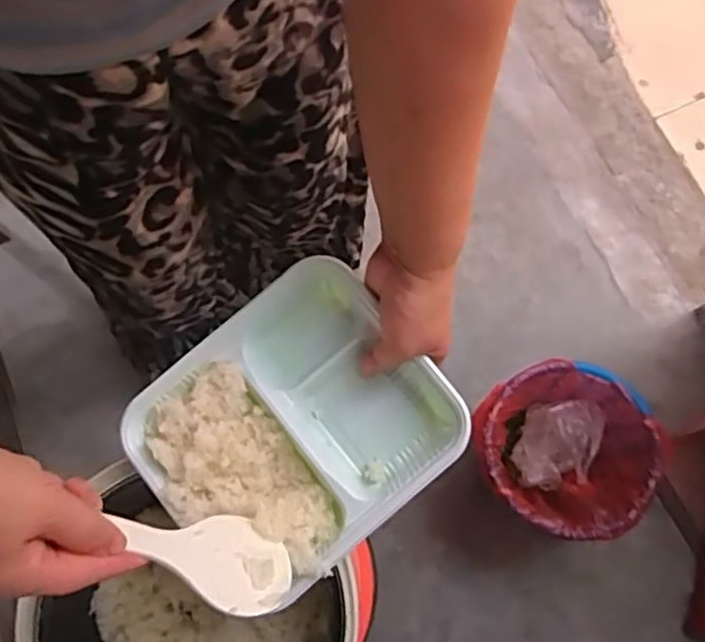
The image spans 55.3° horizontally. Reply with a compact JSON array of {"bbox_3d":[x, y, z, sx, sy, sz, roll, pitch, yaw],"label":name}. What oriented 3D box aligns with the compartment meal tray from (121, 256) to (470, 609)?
[{"bbox_3d":[-0.045,0.080,0.505,0.209,0.046,0.188,-38,78,-9],"label":"compartment meal tray"}]

